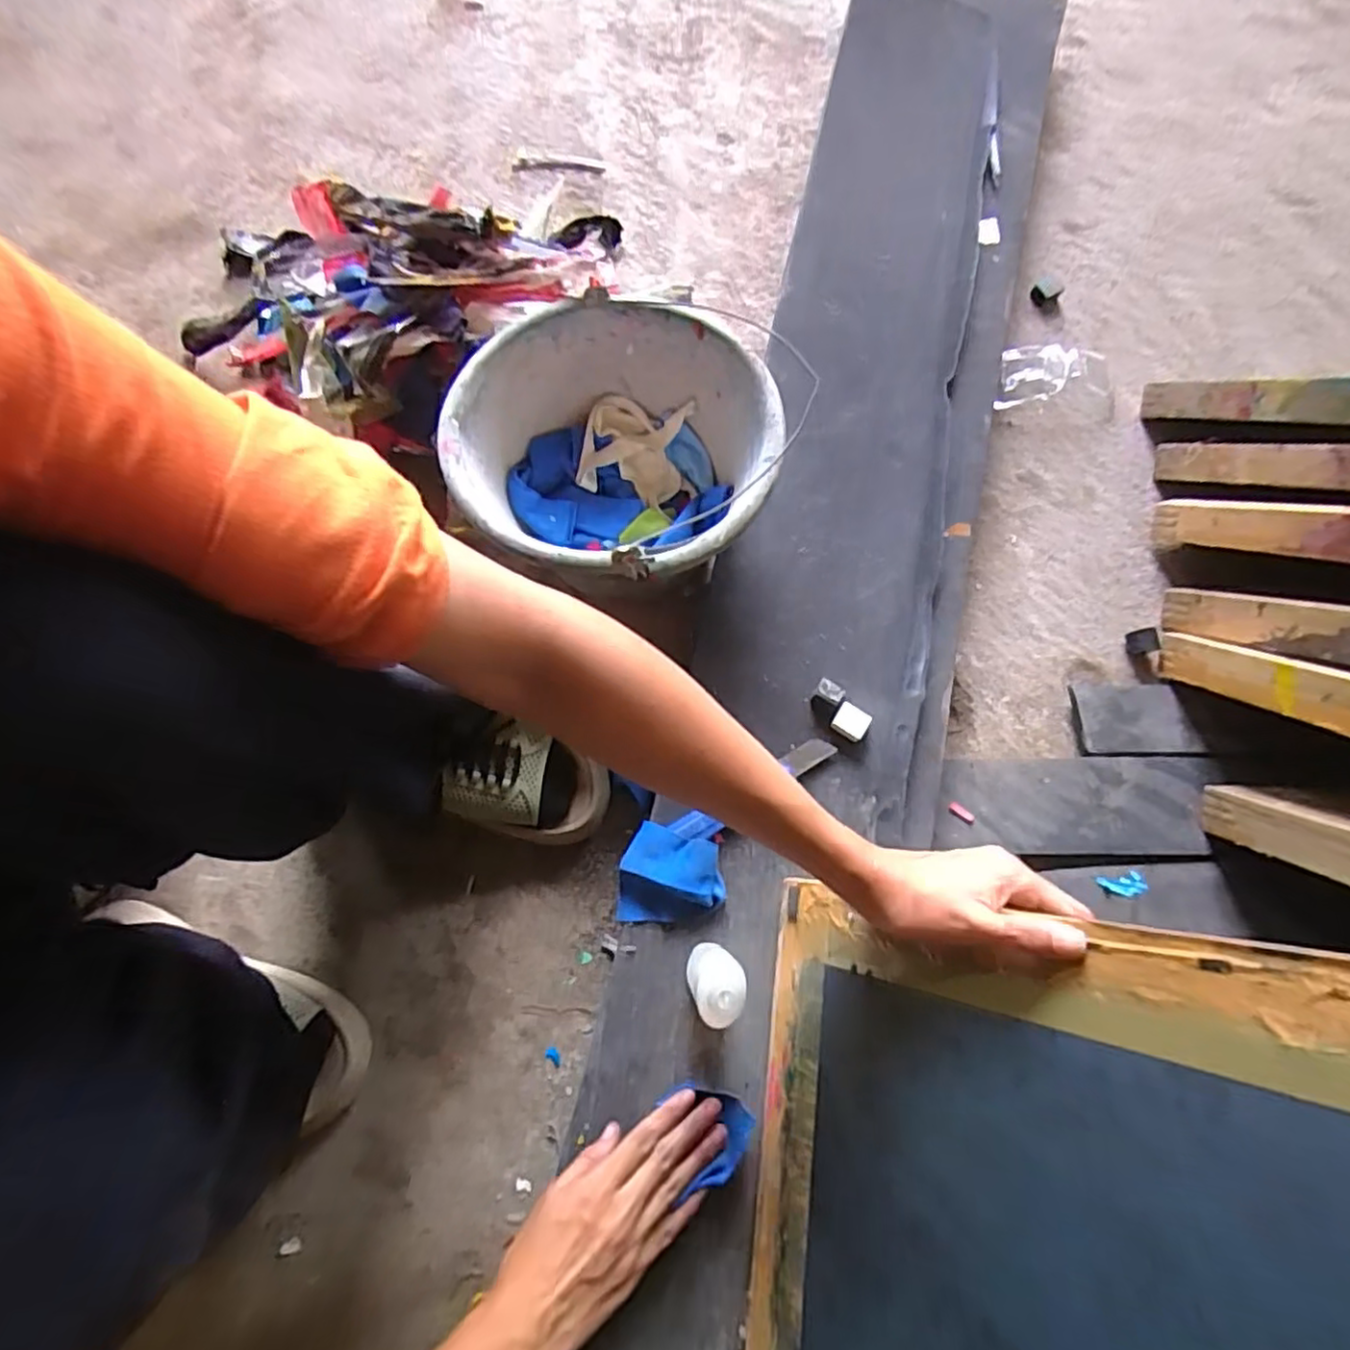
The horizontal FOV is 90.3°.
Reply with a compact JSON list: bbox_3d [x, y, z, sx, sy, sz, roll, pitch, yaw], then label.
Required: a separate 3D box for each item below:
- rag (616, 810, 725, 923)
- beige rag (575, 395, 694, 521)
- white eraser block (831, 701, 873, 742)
[{"bbox_3d":[-0.004,0.142,0.492,0.076,0.023,0.071,-6,71,-1],"label":"rag"},{"bbox_3d":[-0.035,-0.202,0.615,0.094,0.055,0.078,13,73,2],"label":"beige rag"},{"bbox_3d":[0.138,0.037,0.527,0.026,0.009,0.026,33,75,11],"label":"white eraser block"}]

